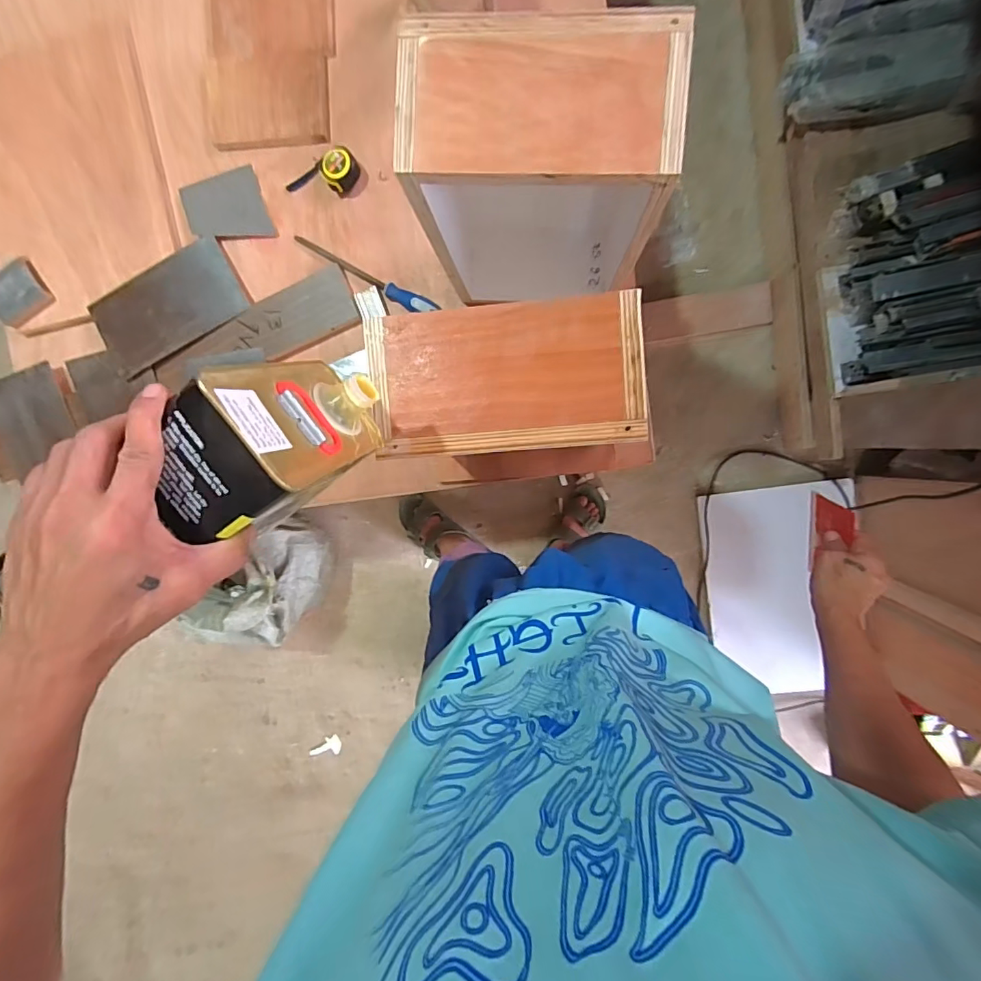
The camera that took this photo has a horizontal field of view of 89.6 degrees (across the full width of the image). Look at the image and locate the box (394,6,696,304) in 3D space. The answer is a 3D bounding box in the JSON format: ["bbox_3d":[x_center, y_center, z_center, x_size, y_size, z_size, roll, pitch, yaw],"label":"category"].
[{"bbox_3d":[0.061,-0.372,0.643,0.258,0.415,0.142,4,95,5],"label":"box"}]

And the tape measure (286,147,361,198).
[{"bbox_3d":[-0.297,-0.548,0.864,0.139,0.040,0.062,-16,93,6],"label":"tape measure"}]

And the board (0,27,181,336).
[{"bbox_3d":[-0.766,-0.555,0.905,0.376,0.022,0.437,-13,97,2],"label":"board"}]

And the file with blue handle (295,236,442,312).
[{"bbox_3d":[-0.226,-0.381,0.882,0.293,0.028,0.035,26,96,3],"label":"file with blue handle"}]

